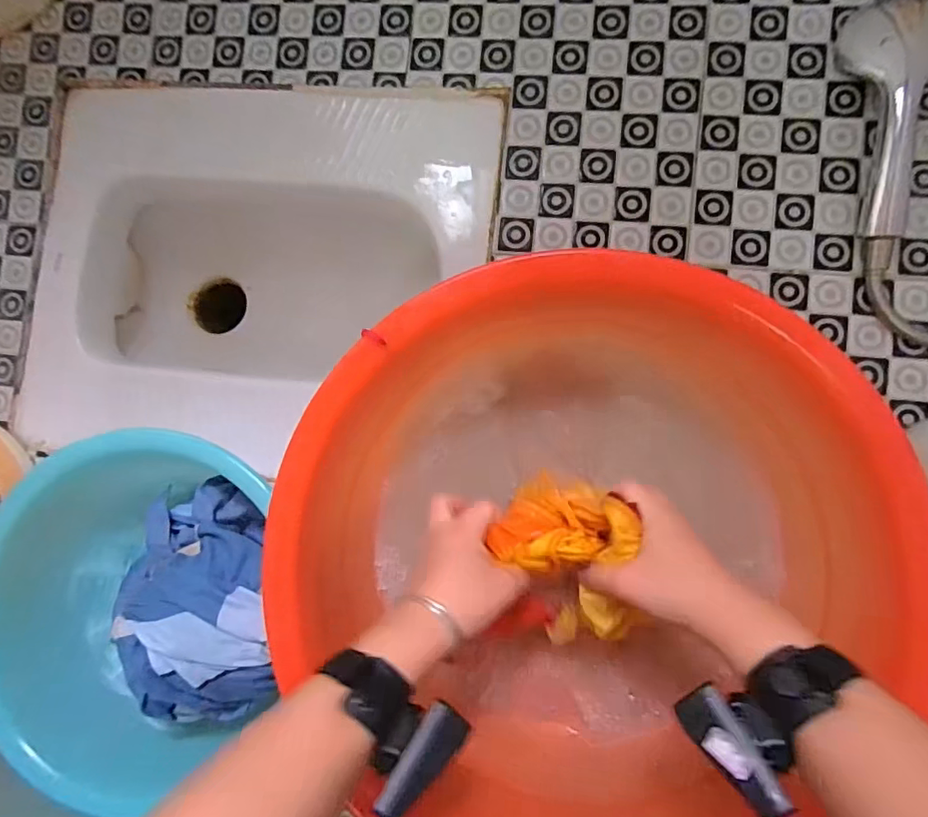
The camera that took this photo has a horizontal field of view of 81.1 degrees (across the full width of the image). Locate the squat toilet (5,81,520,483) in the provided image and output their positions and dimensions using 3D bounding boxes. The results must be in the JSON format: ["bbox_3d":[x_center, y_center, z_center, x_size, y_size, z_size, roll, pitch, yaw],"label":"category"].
[{"bbox_3d":[-0.219,-0.144,0.644,0.504,0.171,0.393,6,88,6],"label":"squat toilet"}]

